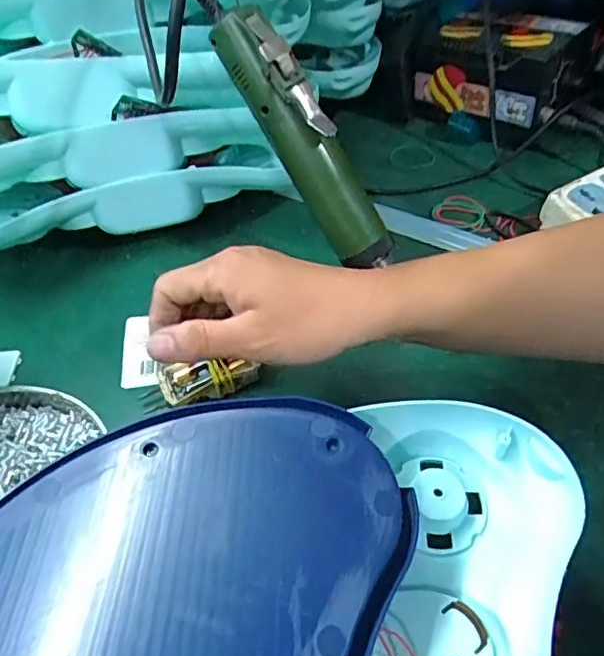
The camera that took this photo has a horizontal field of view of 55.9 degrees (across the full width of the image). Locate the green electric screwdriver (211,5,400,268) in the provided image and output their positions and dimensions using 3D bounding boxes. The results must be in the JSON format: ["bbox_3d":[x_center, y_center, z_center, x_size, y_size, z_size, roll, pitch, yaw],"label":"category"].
[{"bbox_3d":[0.005,-0.124,0.389,0.033,0.185,0.048,-41,18,-25],"label":"green electric screwdriver"}]

